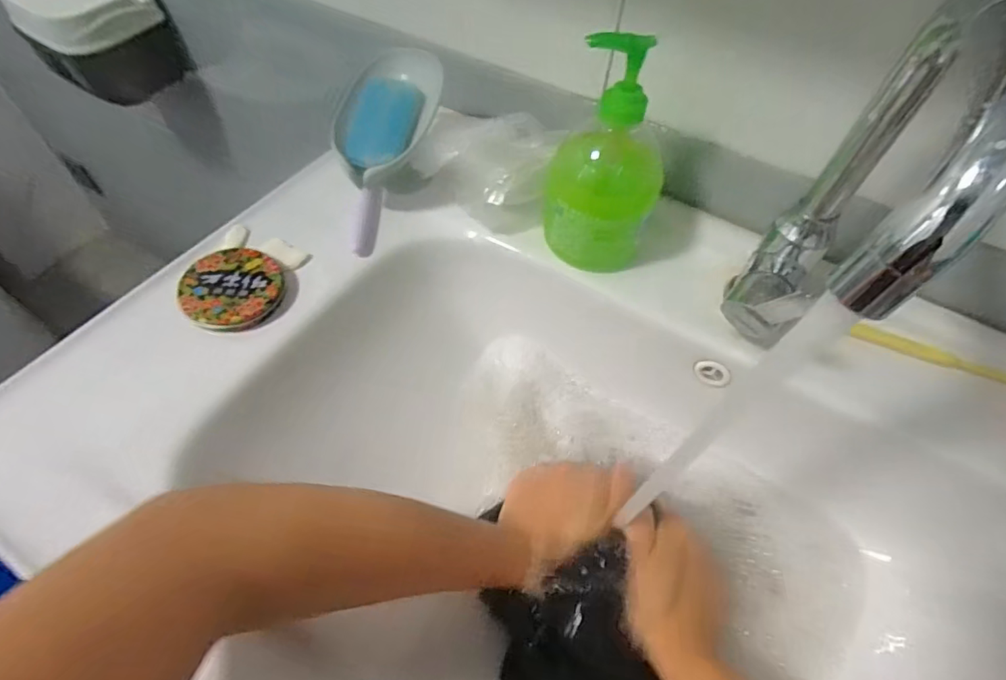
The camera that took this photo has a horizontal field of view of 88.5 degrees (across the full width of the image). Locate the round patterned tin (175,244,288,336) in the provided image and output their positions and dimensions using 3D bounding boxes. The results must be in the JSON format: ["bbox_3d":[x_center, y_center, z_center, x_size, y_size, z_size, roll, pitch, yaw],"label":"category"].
[{"bbox_3d":[-0.206,-0.040,0.391,0.074,0.014,0.070,1,56,-1],"label":"round patterned tin"}]

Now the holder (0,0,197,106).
[{"bbox_3d":[-0.523,-0.403,0.682,0.161,0.139,0.118,-29,61,-20],"label":"holder"}]

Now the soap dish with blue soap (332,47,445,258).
[{"bbox_3d":[-0.104,-0.159,0.436,0.078,0.034,0.168,19,96,11],"label":"soap dish with blue soap"}]

